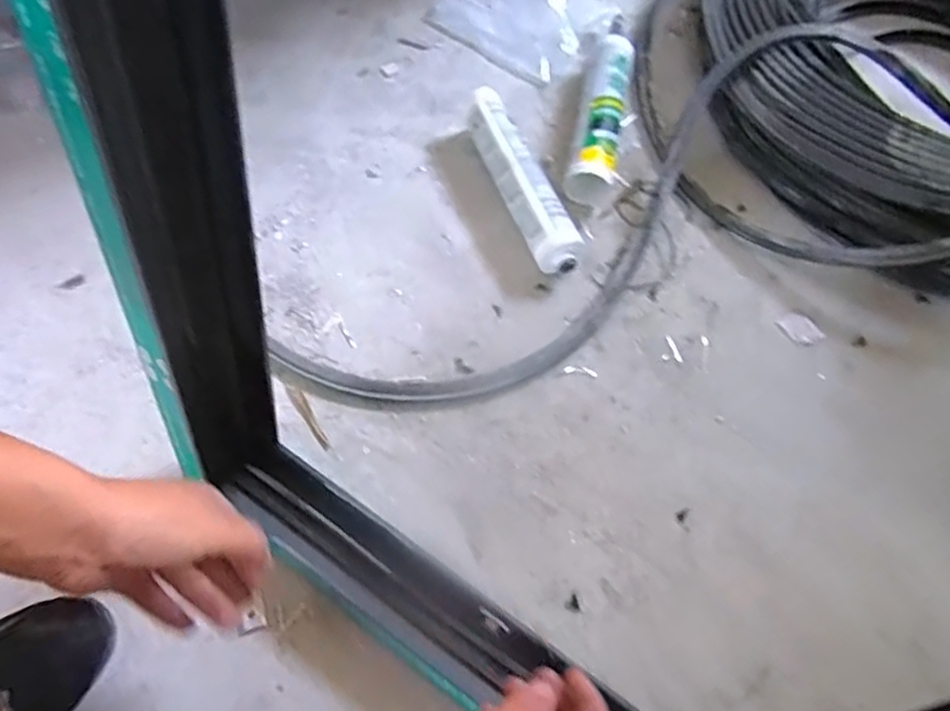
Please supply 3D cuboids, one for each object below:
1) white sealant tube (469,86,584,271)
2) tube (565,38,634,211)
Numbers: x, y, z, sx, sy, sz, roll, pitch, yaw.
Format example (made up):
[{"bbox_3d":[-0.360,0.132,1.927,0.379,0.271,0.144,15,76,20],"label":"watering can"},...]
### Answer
[{"bbox_3d":[0.046,-0.179,0.696,0.052,0.053,0.226,-18,65,-10],"label":"white sealant tube"},{"bbox_3d":[0.141,-0.269,0.750,0.055,0.047,0.232,14,63,6],"label":"tube"}]

